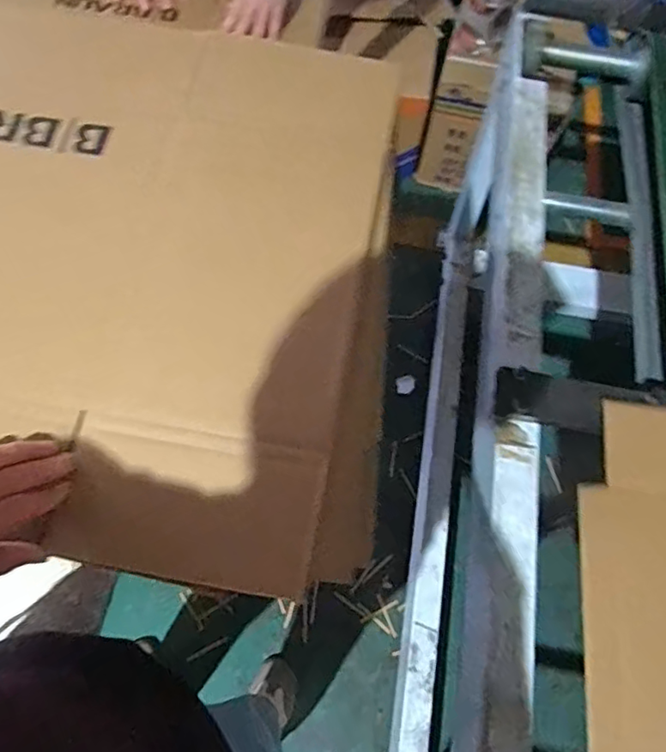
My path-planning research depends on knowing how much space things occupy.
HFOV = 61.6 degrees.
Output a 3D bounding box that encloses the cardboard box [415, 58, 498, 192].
[{"bbox_3d":[0.358,-0.740,1.670,0.141,0.364,0.157,16,68,4],"label":"cardboard box"}]

